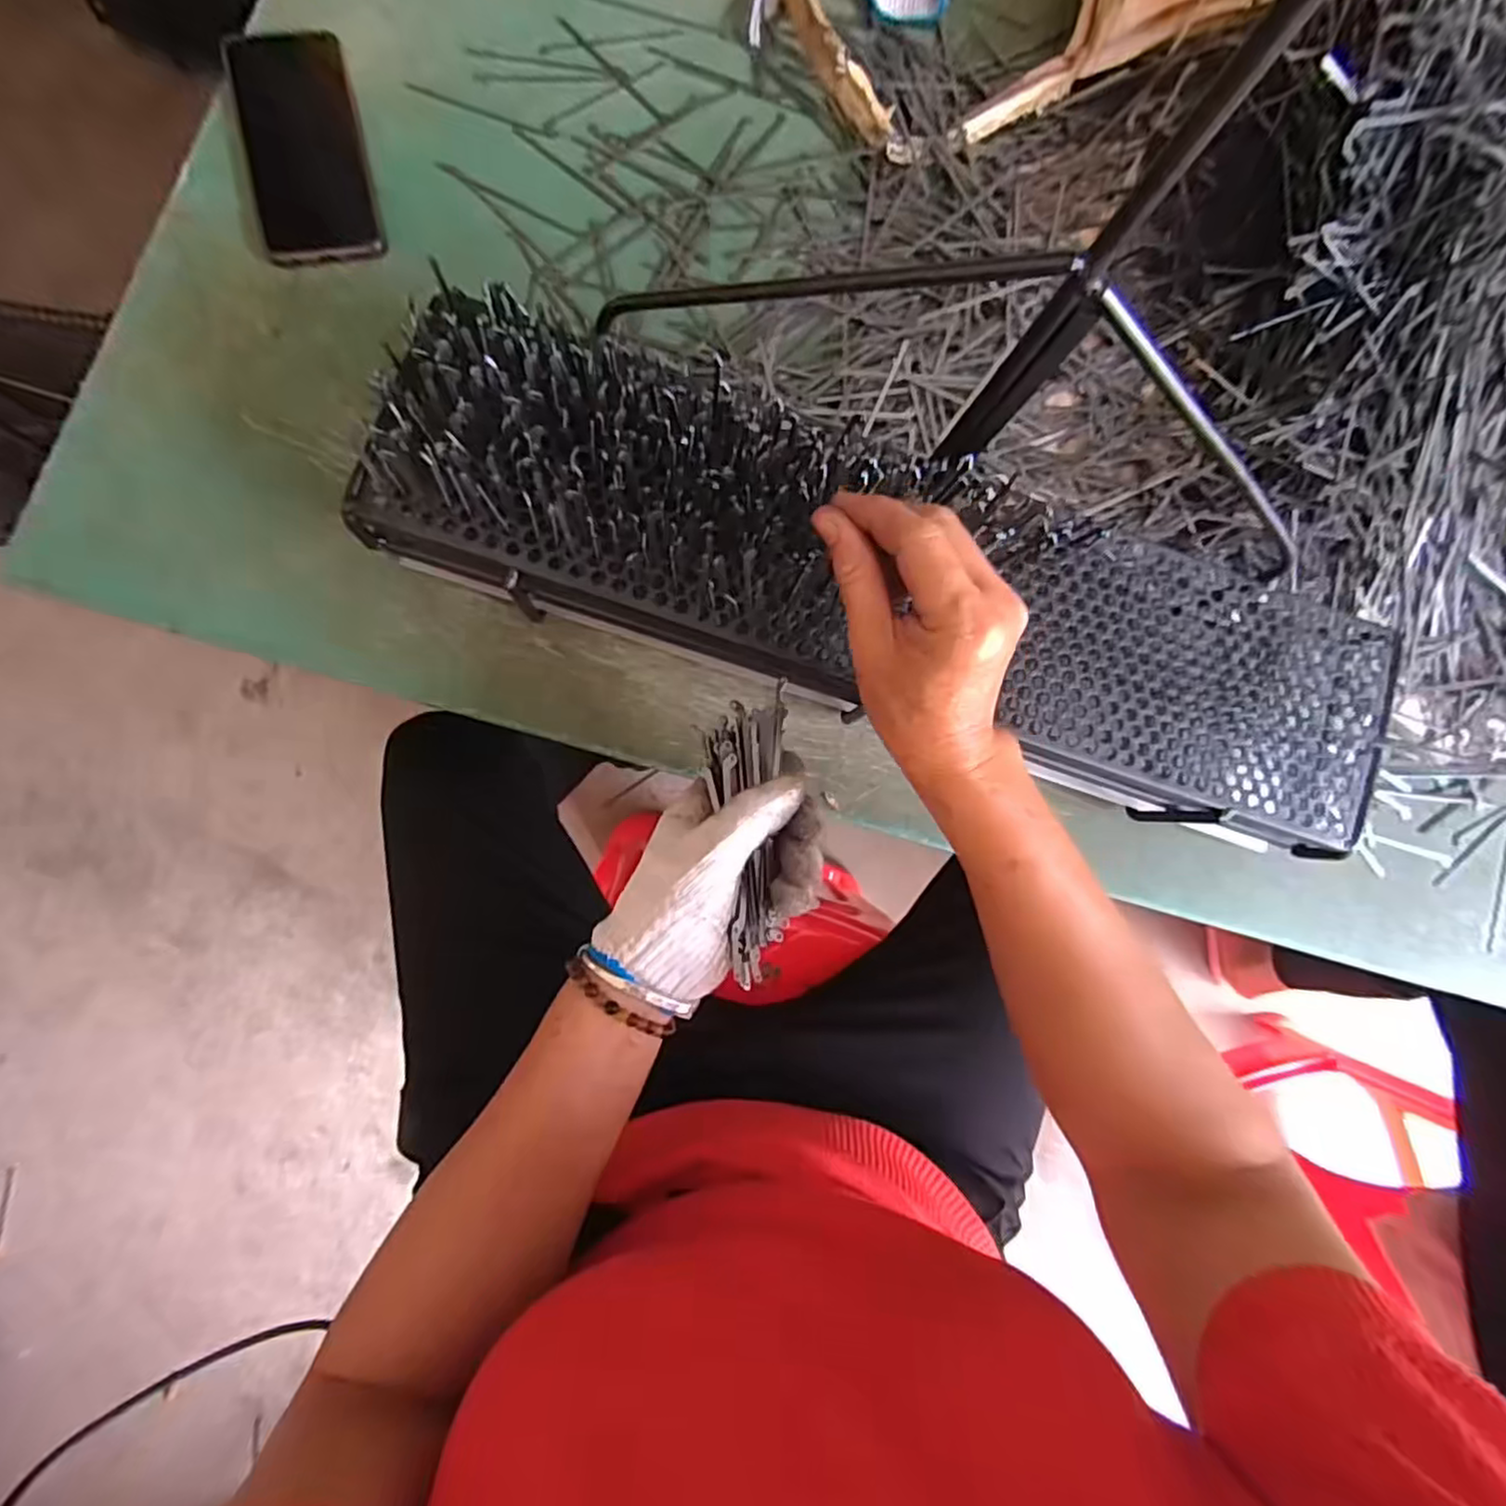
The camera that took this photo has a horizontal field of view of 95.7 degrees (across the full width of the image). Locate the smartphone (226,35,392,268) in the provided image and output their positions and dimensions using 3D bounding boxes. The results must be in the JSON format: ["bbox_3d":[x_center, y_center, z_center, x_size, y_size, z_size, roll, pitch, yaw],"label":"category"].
[{"bbox_3d":[-0.303,-0.409,0.460,0.076,0.012,0.160,-13,84,-9],"label":"smartphone"}]

